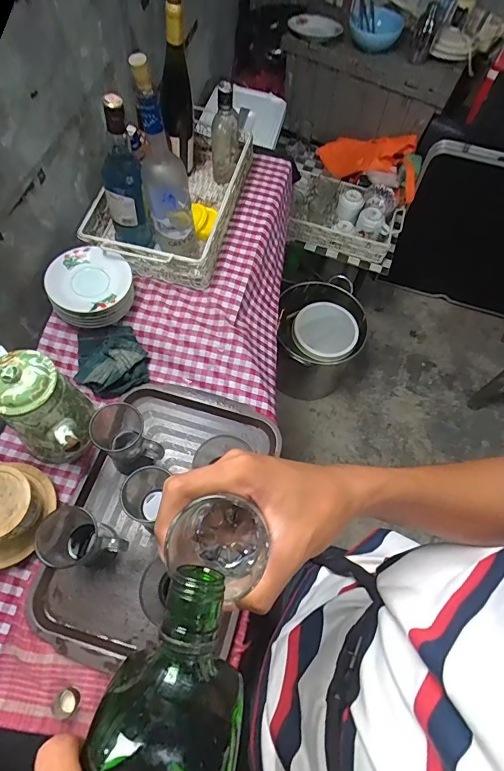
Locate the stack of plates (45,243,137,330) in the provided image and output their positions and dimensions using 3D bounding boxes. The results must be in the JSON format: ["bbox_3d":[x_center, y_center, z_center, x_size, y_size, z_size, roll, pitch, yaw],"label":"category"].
[{"bbox_3d":[-0.301,-0.177,0.786,0.152,0.084,0.149,-13,65,-11],"label":"stack of plates"}]

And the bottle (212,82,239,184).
[{"bbox_3d":[-0.061,-0.555,0.920,0.060,0.197,0.063,1,64,-4],"label":"bottle"}]

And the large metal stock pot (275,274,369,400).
[{"bbox_3d":[0.231,-0.147,1.535,0.290,0.349,0.298,1,62,-2],"label":"large metal stock pot"}]

